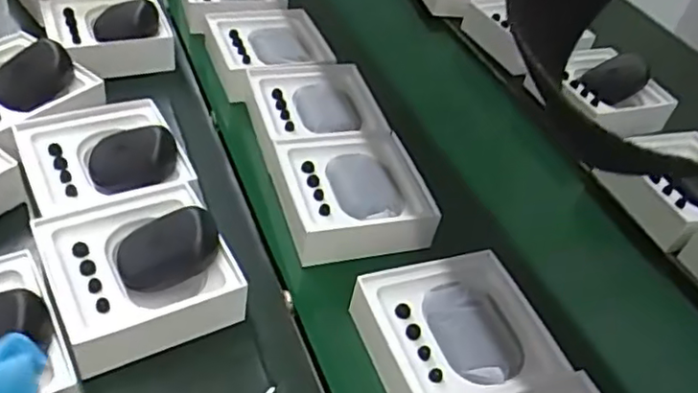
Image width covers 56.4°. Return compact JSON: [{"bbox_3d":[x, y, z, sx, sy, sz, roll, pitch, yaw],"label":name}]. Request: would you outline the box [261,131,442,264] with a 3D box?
[{"bbox_3d":[0.004,-0.005,0.655,0.146,0.053,0.146,-13,40,-9],"label":"box"}]

